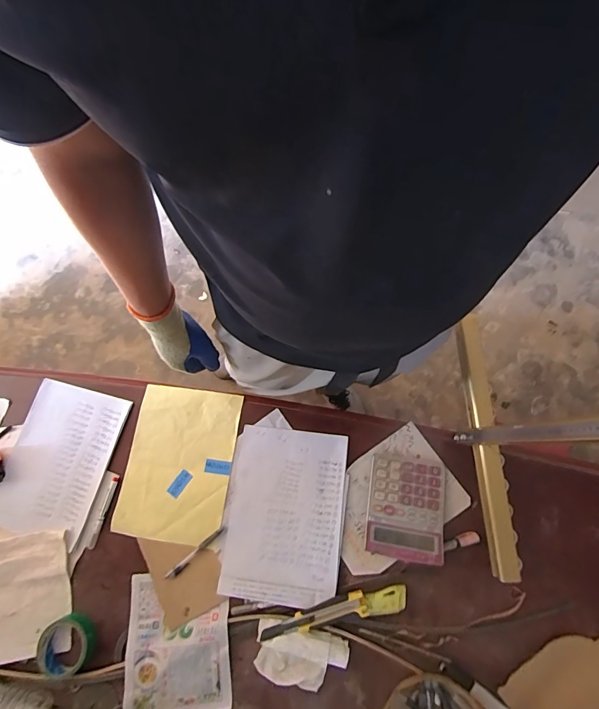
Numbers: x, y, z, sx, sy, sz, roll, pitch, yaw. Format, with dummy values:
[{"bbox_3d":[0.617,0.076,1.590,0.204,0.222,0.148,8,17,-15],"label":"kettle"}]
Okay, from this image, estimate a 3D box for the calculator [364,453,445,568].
[{"bbox_3d":[0.192,0.276,0.710,0.131,0.038,0.168,9,72,5],"label":"calculator"}]

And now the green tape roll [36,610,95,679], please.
[{"bbox_3d":[-0.407,0.507,0.678,0.084,0.021,0.087,-1,71,2],"label":"green tape roll"}]

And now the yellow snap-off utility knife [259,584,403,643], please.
[{"bbox_3d":[0.059,0.441,0.669,0.251,0.024,0.043,-11,71,-1],"label":"yellow snap-off utility knife"}]

